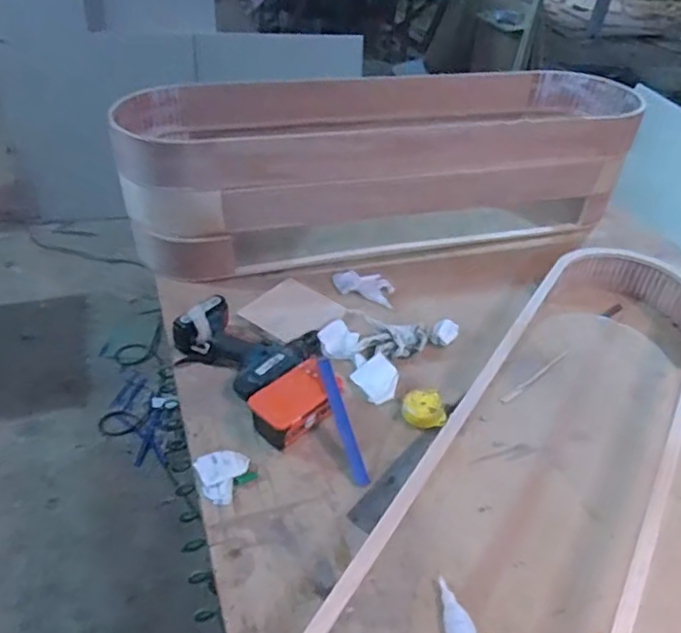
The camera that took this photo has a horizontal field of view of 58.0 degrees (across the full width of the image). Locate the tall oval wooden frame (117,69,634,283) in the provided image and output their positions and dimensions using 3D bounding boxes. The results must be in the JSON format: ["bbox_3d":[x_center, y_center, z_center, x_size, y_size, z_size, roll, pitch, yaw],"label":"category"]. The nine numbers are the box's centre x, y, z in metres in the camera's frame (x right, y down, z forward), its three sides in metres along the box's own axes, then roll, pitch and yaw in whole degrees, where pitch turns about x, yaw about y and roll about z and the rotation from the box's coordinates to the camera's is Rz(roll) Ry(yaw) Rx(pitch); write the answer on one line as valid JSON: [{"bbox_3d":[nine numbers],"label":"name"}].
[{"bbox_3d":[0.110,-0.366,1.433,1.162,0.282,0.422,-5,41,-14],"label":"tall oval wooden frame"}]

